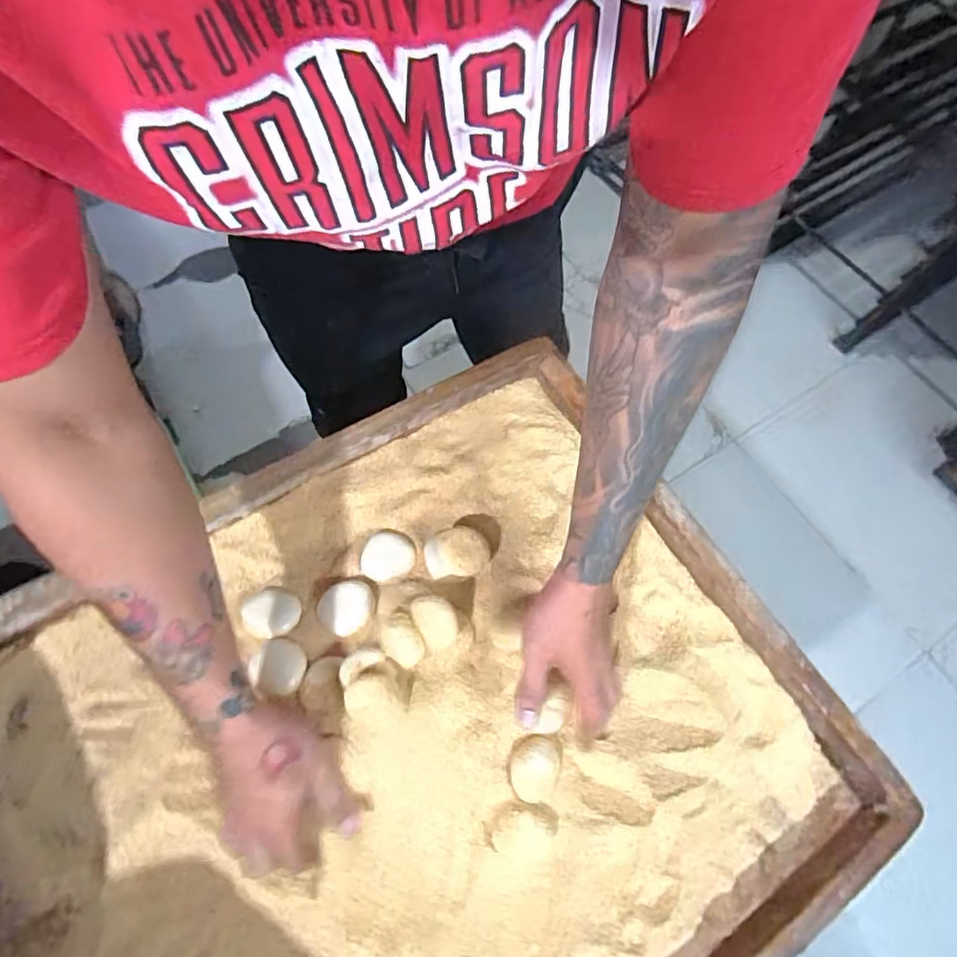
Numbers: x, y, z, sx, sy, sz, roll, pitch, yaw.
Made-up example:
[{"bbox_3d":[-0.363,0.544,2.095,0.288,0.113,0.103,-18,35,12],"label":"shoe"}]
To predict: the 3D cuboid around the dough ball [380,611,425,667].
[{"bbox_3d":[-0.068,0.144,0.494,0.032,0.025,0.044,-32,73,-14],"label":"dough ball"}]

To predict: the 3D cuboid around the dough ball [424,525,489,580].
[{"bbox_3d":[-0.023,0.076,0.559,0.064,0.042,0.048,4,68,-1],"label":"dough ball"}]

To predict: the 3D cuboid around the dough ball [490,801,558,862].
[{"bbox_3d":[0.037,0.302,0.476,0.051,0.037,0.052,39,72,12],"label":"dough ball"}]

